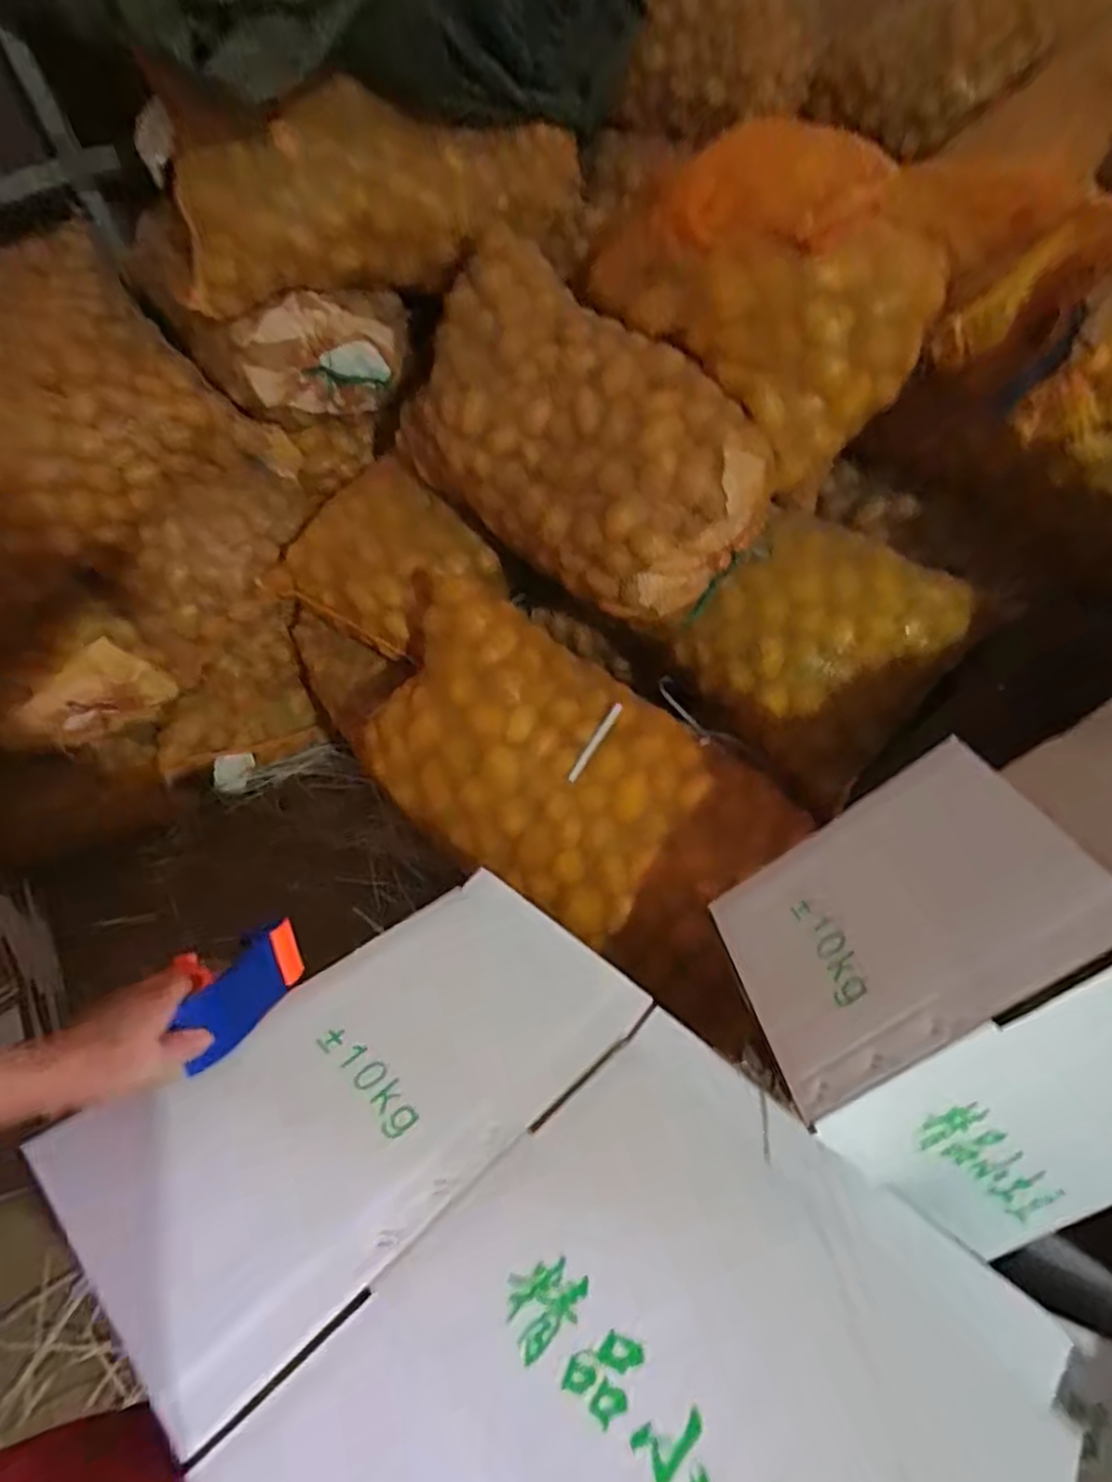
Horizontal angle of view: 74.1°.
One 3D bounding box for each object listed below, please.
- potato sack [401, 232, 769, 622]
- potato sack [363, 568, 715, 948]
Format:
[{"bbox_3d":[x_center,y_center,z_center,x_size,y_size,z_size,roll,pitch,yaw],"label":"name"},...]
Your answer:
[{"bbox_3d":[0.019,-0.421,1.028,0.272,0.245,0.566,-31,60,-16],"label":"potato sack"},{"bbox_3d":[-0.042,0.016,1.028,0.471,0.190,0.330,32,88,13],"label":"potato sack"}]

